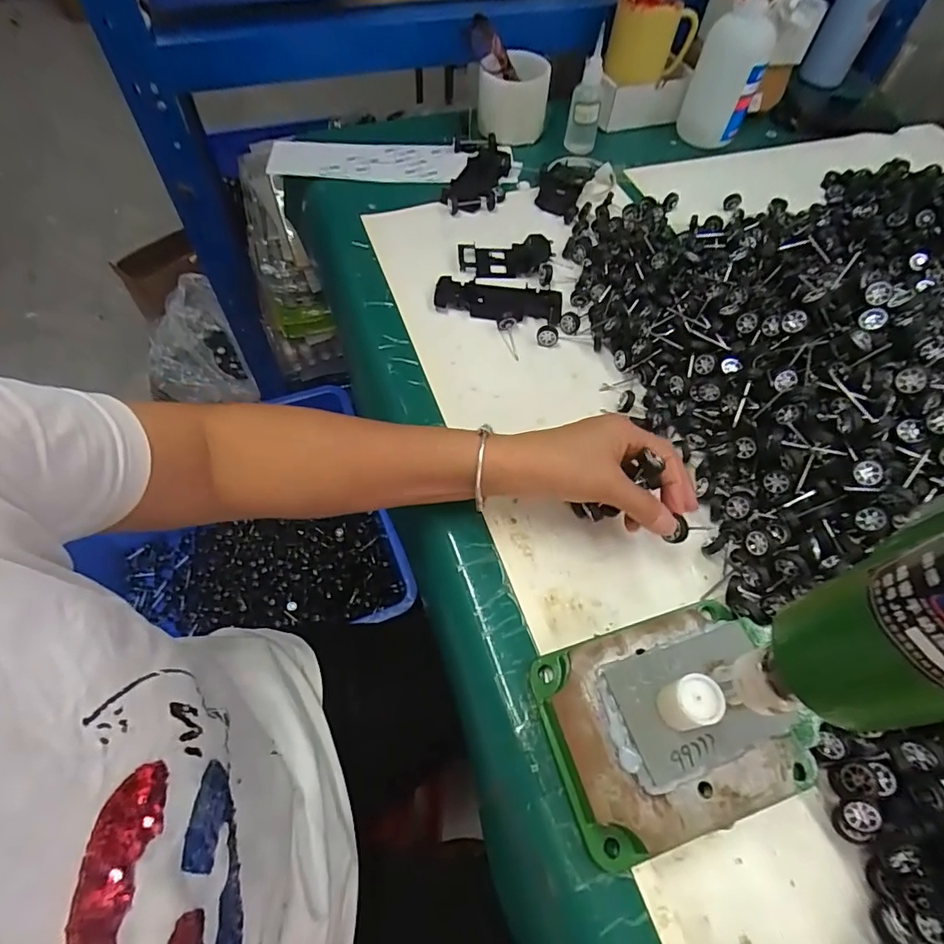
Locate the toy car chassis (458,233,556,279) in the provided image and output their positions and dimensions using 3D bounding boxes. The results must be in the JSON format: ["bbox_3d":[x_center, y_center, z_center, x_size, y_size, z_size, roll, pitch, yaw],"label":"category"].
[{"bbox_3d":[0.035,-0.226,0.549,0.095,0.016,0.049,-5,59,-6],"label":"toy car chassis"}]

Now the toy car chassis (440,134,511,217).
[{"bbox_3d":[0.007,-0.358,0.630,0.071,0.025,0.152,7,59,1],"label":"toy car chassis"}]

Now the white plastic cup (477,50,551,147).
[{"bbox_3d":[0.051,-0.455,0.644,0.082,0.084,0.081,0,60,0],"label":"white plastic cup"}]

